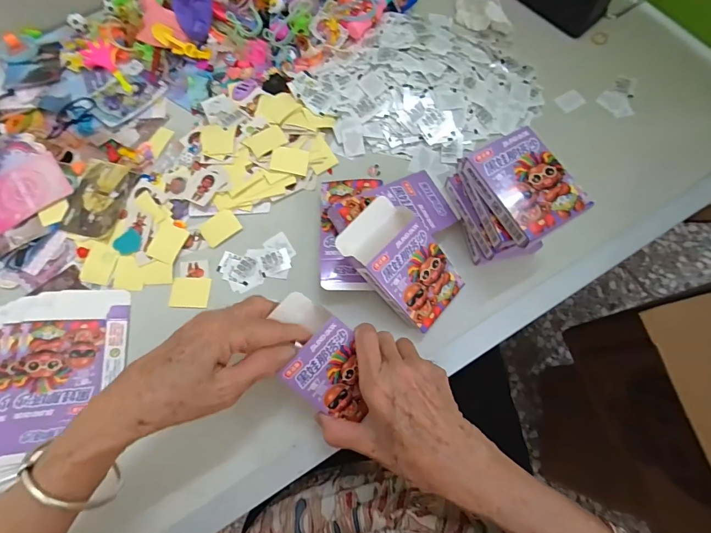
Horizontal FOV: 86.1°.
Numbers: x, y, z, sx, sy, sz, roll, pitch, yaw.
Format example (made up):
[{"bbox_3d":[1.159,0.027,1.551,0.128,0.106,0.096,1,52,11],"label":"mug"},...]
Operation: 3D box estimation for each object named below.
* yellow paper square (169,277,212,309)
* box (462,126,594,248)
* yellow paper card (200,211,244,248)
[{"bbox_3d":[-0.170,0.027,0.391,0.039,0.004,0.031,2,73,1],"label":"yellow paper square"},{"bbox_3d":[0.146,-0.071,0.327,0.065,0.021,0.090,-28,75,-8],"label":"box"},{"bbox_3d":[-0.146,-0.042,0.410,0.039,0.004,0.029,-36,76,-10],"label":"yellow paper card"}]

